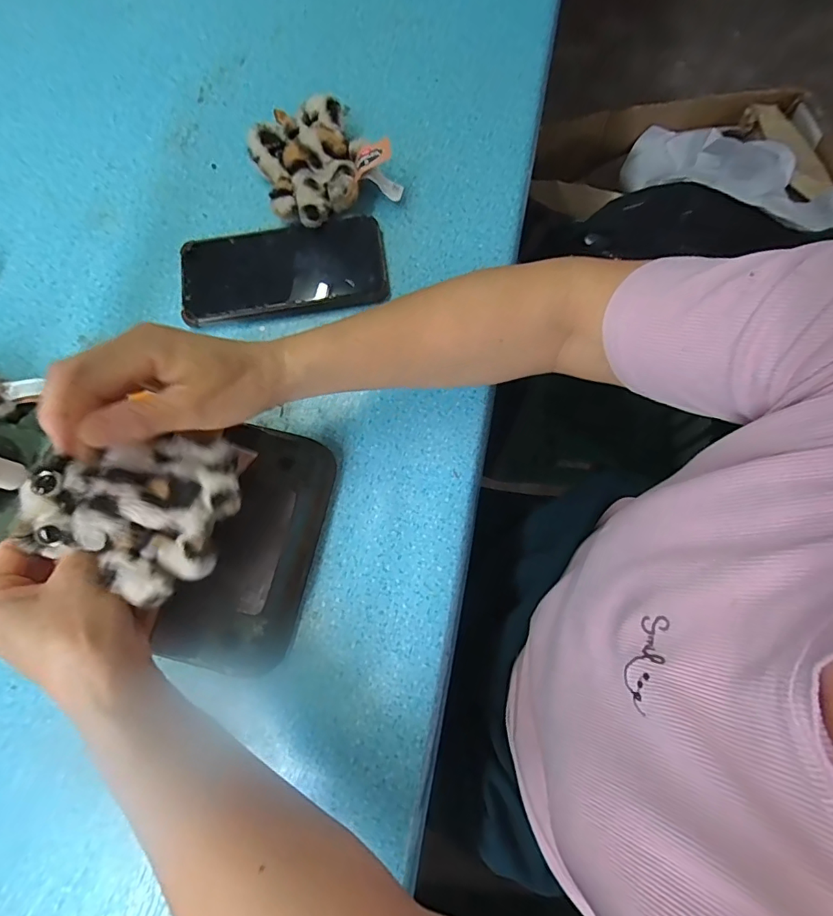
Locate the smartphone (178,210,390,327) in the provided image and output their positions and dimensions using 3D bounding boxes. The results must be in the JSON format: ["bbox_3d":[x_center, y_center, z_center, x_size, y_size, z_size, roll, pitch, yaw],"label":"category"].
[{"bbox_3d":[-0.110,-0.155,0.406,0.167,0.013,0.082,-9,75,-1],"label":"smartphone"}]

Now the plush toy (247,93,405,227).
[{"bbox_3d":[-0.086,-0.263,0.418,0.106,0.040,0.125,-24,75,-5],"label":"plush toy"}]

